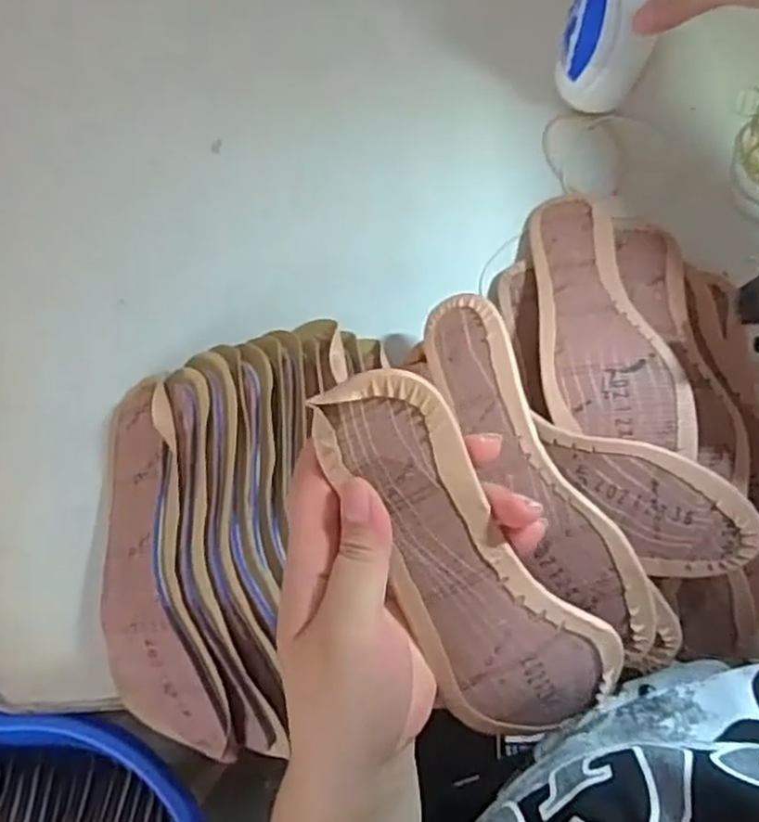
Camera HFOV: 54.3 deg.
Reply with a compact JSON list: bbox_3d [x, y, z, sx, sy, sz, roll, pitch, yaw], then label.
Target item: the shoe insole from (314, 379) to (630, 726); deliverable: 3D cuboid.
[{"bbox_3d":[0.041,0.072,0.310,0.070,0.026,0.208,-34,112,-6],"label":"shoe insole"}]

